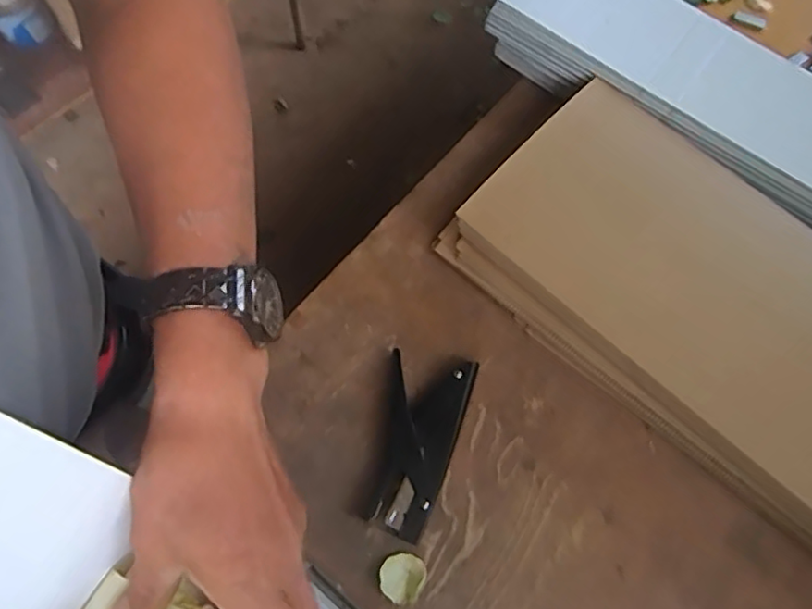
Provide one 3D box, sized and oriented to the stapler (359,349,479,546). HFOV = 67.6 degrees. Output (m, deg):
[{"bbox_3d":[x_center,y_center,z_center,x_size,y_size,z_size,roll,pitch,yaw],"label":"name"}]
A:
[{"bbox_3d":[0.008,0.114,0.508,0.068,0.022,0.149,16,71,4],"label":"stapler"}]

